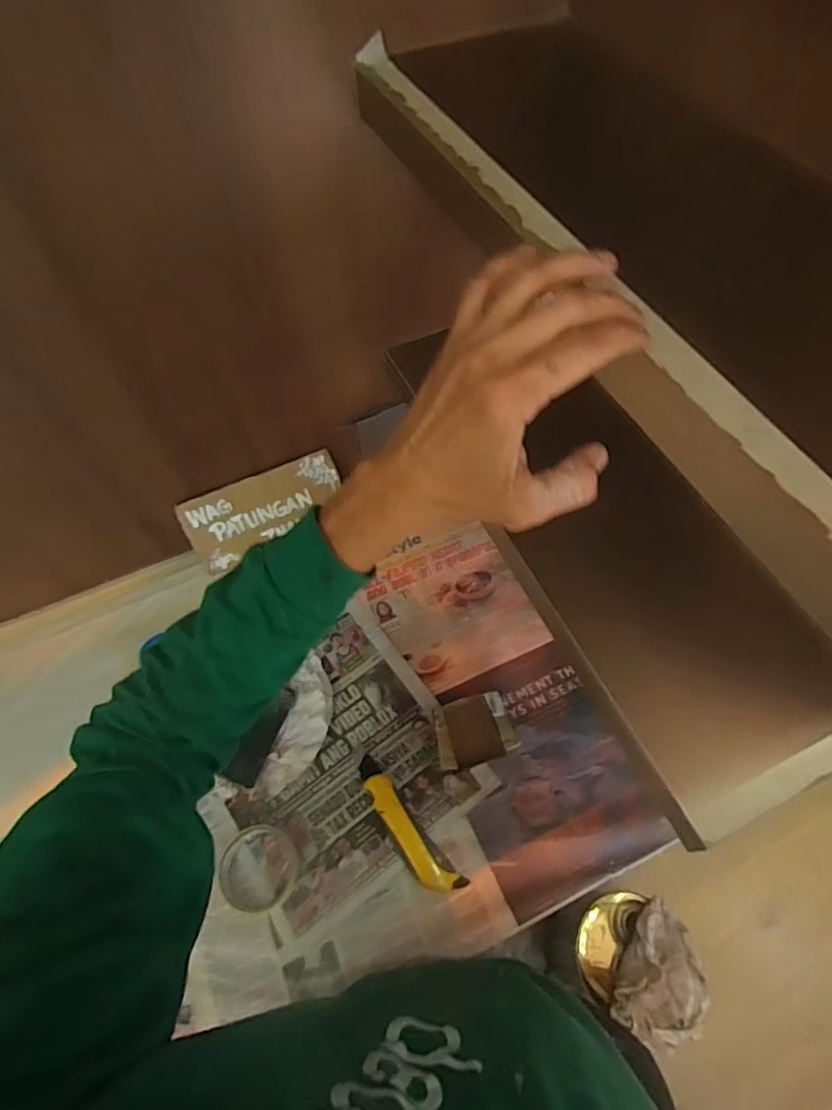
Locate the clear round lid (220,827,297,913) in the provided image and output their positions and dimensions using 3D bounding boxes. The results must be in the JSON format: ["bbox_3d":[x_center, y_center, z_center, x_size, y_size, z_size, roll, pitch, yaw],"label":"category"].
[{"bbox_3d":[-0.173,0.347,0.646,0.081,0.011,0.081,-1,60,2],"label":"clear round lid"}]

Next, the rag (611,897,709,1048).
[{"bbox_3d":[0.345,0.583,0.801,0.117,0.043,0.156,30,65,18],"label":"rag"}]

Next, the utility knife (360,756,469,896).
[{"bbox_3d":[-0.015,0.303,0.651,0.037,0.031,0.168,-36,65,-17],"label":"utility knife"}]

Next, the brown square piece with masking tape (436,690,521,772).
[{"bbox_3d":[0.069,0.211,0.704,0.096,0.039,0.075,-16,60,-7],"label":"brown square piece with masking tape"}]

